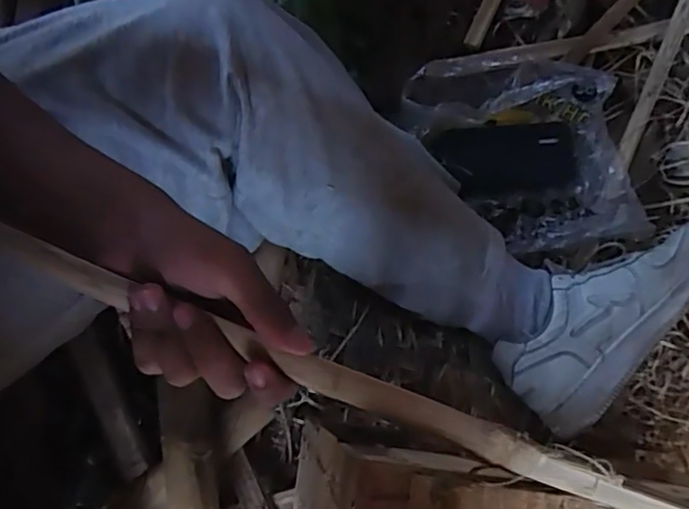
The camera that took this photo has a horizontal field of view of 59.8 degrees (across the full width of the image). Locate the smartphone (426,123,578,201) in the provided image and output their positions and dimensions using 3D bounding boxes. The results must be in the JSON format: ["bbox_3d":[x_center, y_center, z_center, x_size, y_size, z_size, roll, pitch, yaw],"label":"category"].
[{"bbox_3d":[0.199,-0.116,0.730,0.175,0.017,0.090,-7,79,-2],"label":"smartphone"}]

